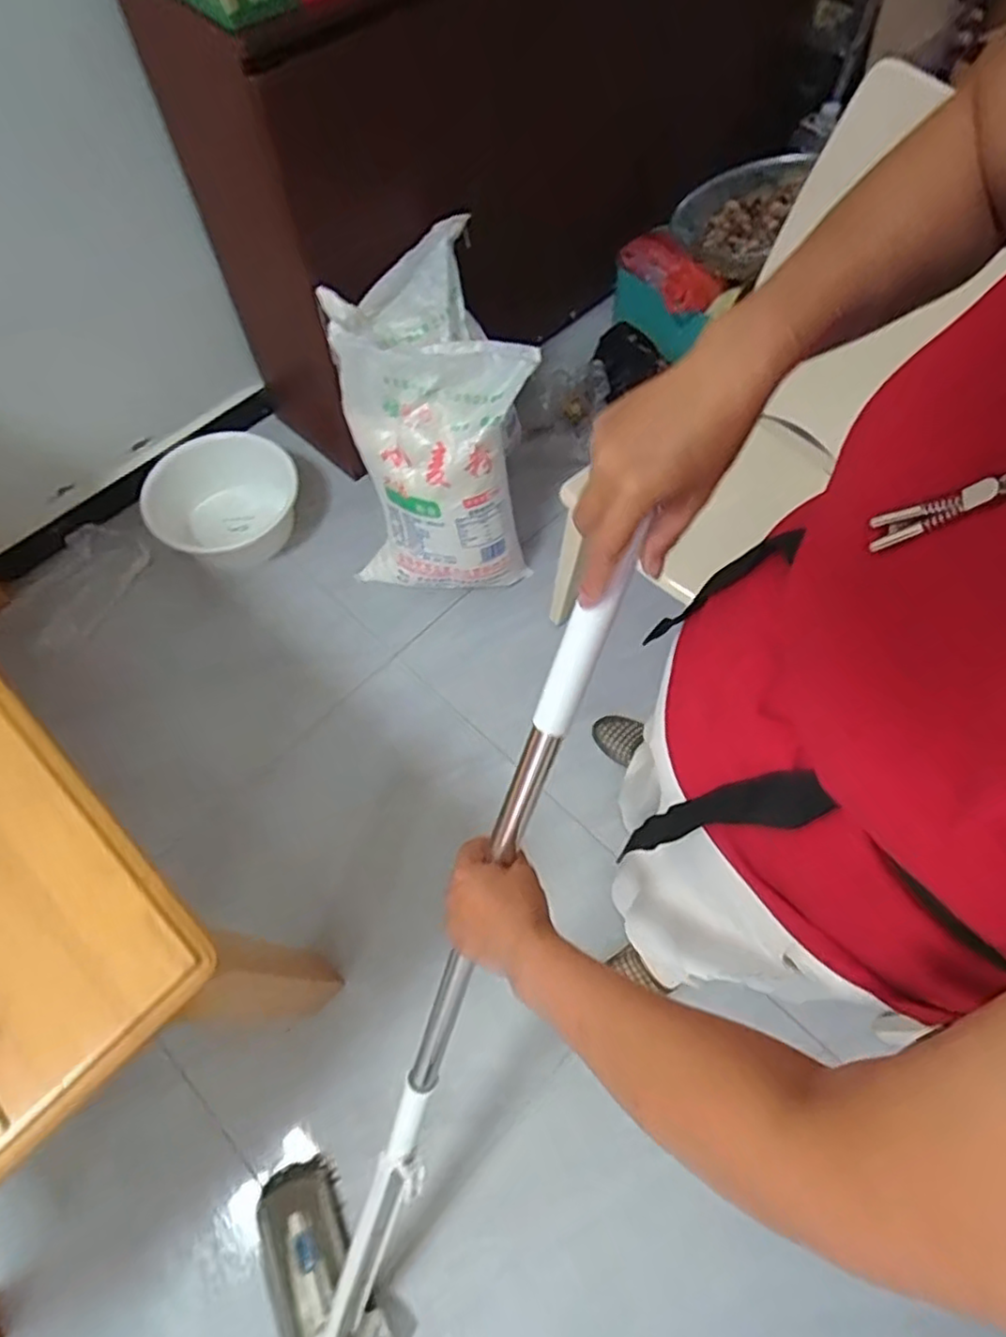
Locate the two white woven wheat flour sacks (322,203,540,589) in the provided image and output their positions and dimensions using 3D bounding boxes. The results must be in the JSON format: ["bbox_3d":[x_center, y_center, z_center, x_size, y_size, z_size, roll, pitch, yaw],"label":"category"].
[{"bbox_3d":[-0.142,-0.516,1.455,0.386,0.484,0.538,-5,65,-4],"label":"two white woven wheat flour sacks"}]

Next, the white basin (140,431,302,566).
[{"bbox_3d":[-0.662,-0.409,1.614,0.285,0.147,0.305,0,65,-1],"label":"white basin"}]

